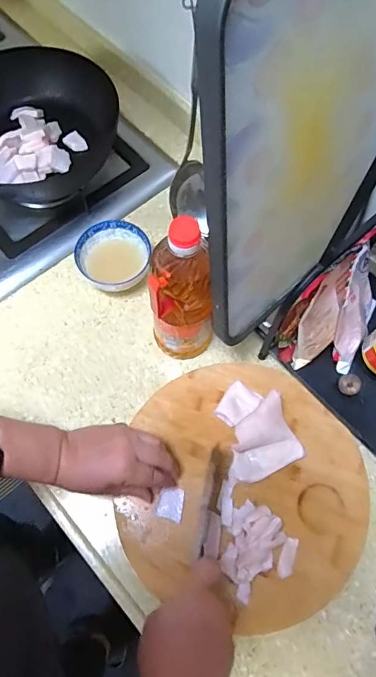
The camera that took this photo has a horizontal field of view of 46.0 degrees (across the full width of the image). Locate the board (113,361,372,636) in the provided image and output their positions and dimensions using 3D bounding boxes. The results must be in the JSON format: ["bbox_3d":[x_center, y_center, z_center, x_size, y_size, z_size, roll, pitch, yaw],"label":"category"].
[{"bbox_3d":[0.078,0.186,0.576,0.304,0.027,0.309,0,67,-1],"label":"board"}]

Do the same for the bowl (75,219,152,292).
[{"bbox_3d":[-0.113,-0.119,0.681,0.104,0.055,0.111,0,67,-1],"label":"bowl"}]

